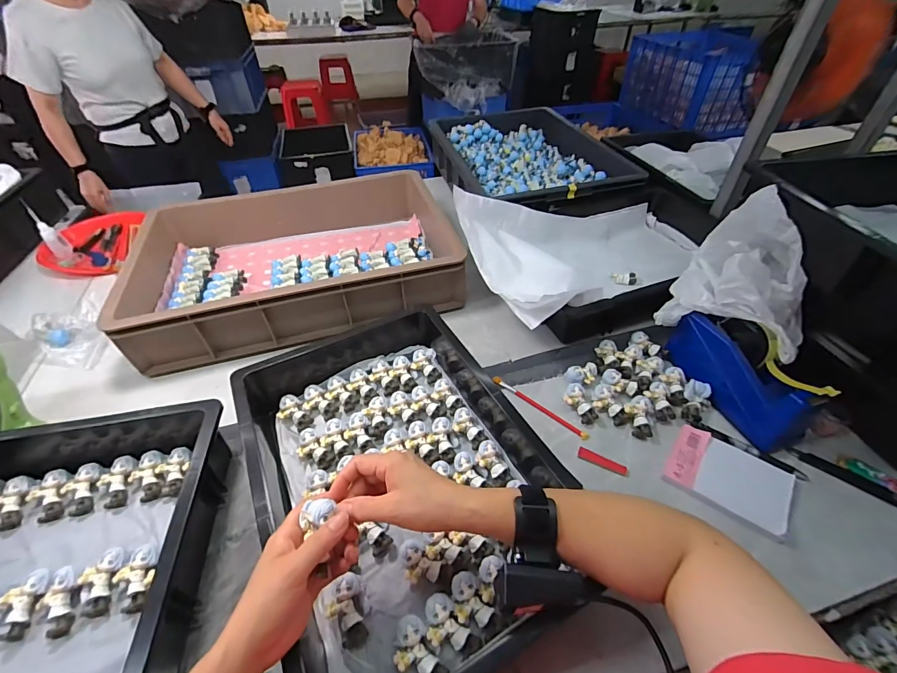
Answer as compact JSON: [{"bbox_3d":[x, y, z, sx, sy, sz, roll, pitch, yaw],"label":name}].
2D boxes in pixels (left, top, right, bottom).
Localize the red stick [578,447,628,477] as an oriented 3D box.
[{"bbox_3d":[0.213,0.172,0.543,0.067,0.004,0.016,21,49,22],"label":"red stick"}]

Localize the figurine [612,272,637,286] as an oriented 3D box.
[{"bbox_3d":[0.358,-0.120,0.805,0.047,0.014,0.026,14,48,17],"label":"figurine"}]

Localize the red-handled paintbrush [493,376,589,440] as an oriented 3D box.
[{"bbox_3d":[0.138,0.108,0.611,0.168,0.012,0.016,31,55,30],"label":"red-handled paintbrush"}]

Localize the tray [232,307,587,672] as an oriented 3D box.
[{"bbox_3d":[-0.073,0.147,0.509,0.313,0.094,0.493,-22,48,-19],"label":"tray"}]

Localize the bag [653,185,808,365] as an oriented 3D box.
[{"bbox_3d":[0.421,-0.082,0.542,0.175,0.163,0.128,33,54,31],"label":"bag"}]

